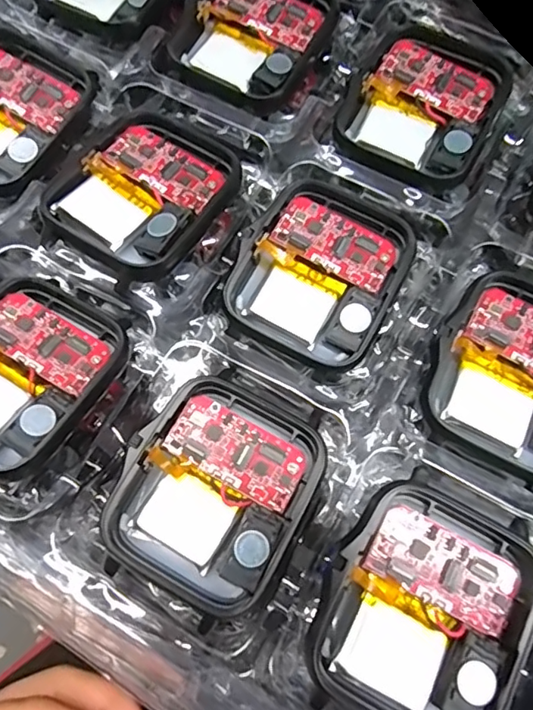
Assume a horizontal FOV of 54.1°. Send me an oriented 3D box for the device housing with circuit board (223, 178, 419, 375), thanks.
[{"bbox_3d":[0.013,-0.020,0.128,0.037,0.008,0.043,29,74,8],"label":"device housing with circuit board"}]

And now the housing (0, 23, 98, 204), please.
[{"bbox_3d":[-0.070,-0.066,0.139,0.038,0.006,0.047,29,74,8],"label":"housing"}]

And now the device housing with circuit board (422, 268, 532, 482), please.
[{"bbox_3d":[0.058,0.004,0.118,0.038,0.006,0.042,25,73,7],"label":"device housing with circuit board"}]

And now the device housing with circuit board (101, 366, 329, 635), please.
[{"bbox_3d":[-0.011,0.029,0.111,0.037,0.007,0.046,28,74,8],"label":"device housing with circuit board"}]

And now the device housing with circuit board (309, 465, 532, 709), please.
[{"bbox_3d":[0.031,0.049,0.101,0.039,0.006,0.045,26,73,7],"label":"device housing with circuit board"}]

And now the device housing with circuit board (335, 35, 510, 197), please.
[{"bbox_3d":[0.042,-0.066,0.139,0.036,0.005,0.043,29,74,8],"label":"device housing with circuit board"}]

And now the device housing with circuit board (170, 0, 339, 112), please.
[{"bbox_3d":[-0.003,-0.090,0.147,0.037,0.006,0.044,28,74,8],"label":"device housing with circuit board"}]

